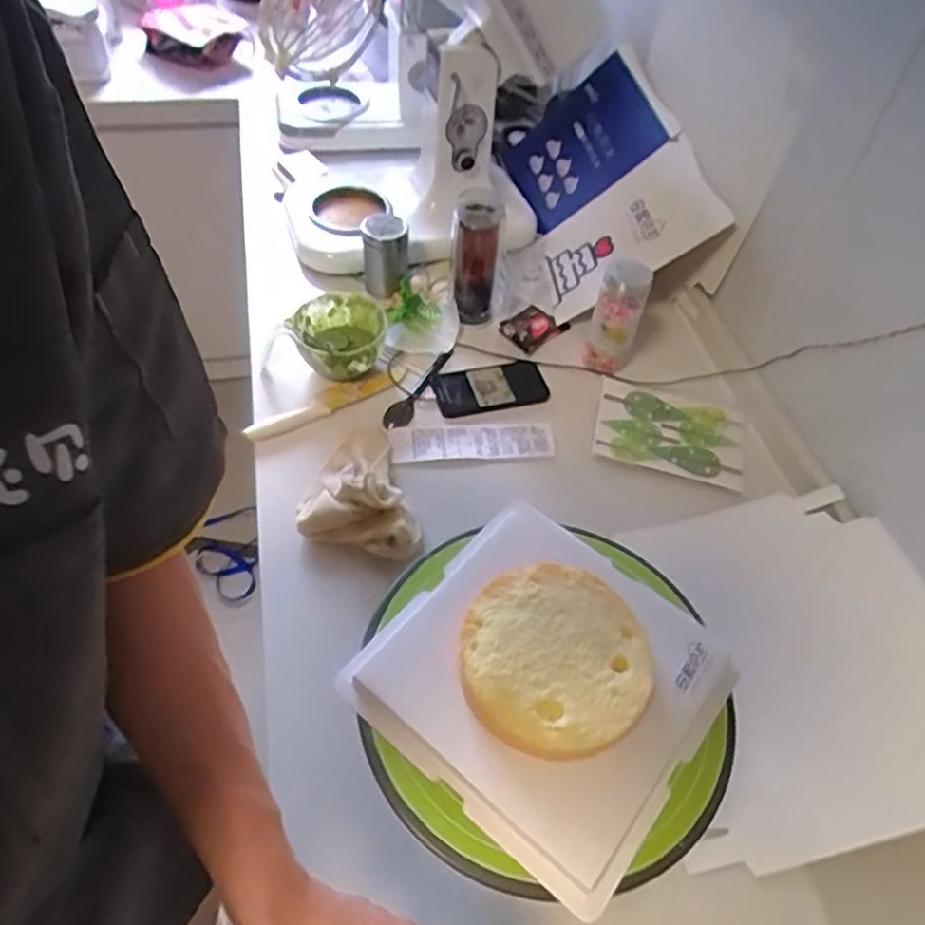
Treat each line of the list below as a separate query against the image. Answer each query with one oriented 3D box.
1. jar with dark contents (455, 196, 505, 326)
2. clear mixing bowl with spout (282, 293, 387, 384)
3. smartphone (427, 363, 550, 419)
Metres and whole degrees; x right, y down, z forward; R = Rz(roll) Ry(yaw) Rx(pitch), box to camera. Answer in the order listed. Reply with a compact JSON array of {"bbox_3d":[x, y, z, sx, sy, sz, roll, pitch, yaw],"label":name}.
[{"bbox_3d":[0.019,-0.273,0.938,0.063,0.180,0.068,4,51,-2],"label":"jar with dark contents"},{"bbox_3d":[-0.165,-0.160,0.896,0.117,0.077,0.127,3,51,-3],"label":"clear mixing bowl with spout"},{"bbox_3d":[0.037,-0.098,0.917,0.148,0.016,0.073,-11,53,-14],"label":"smartphone"}]

